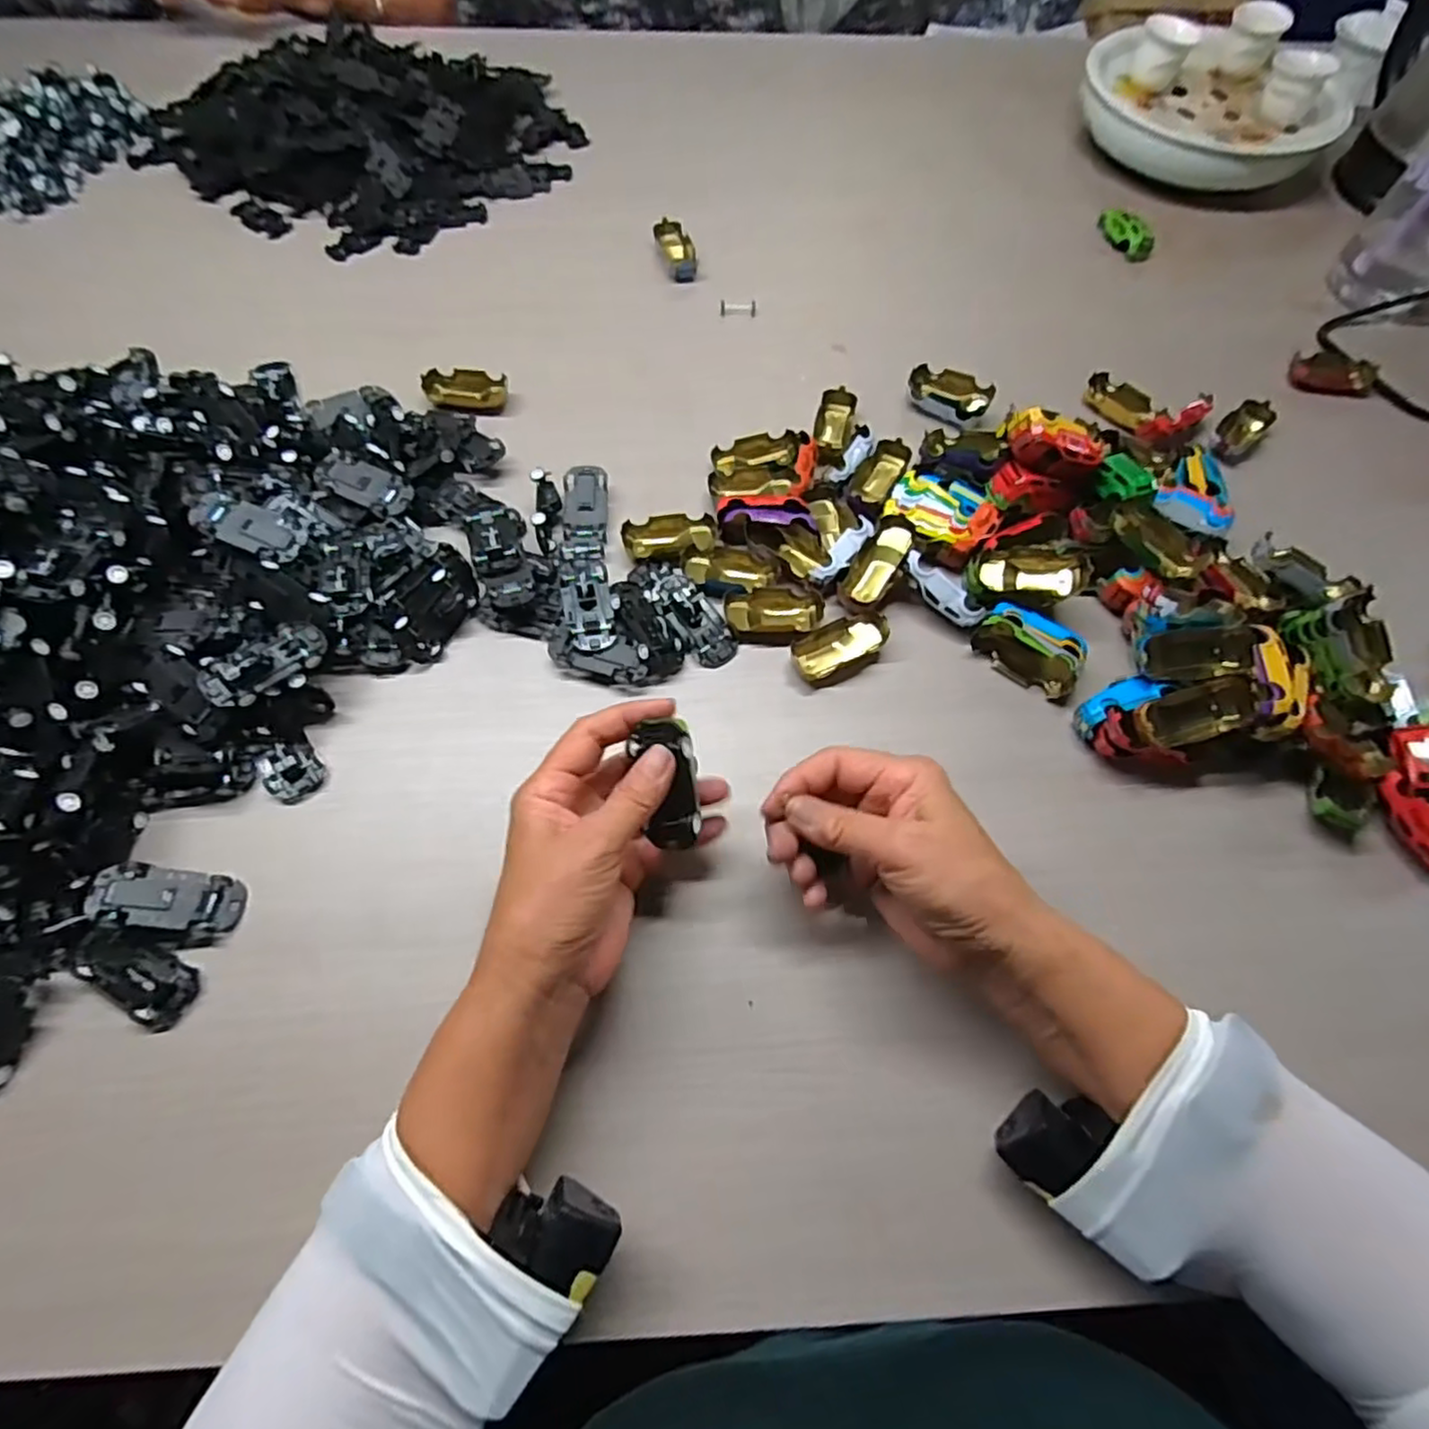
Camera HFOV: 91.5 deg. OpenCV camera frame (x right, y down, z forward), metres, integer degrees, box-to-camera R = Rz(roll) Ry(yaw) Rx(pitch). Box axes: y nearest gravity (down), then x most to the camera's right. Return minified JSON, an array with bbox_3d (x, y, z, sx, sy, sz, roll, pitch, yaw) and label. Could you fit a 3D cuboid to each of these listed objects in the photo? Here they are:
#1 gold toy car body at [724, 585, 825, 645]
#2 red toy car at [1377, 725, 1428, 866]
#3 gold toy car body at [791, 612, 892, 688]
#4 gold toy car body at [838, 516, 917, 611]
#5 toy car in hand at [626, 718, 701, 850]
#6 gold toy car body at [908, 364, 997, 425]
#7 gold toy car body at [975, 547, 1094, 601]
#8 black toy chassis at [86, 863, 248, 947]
[{"bbox_3d":[0.039,-0.066,0.457,0.064,0.014,0.040,0,62,-2],"label":"gold toy car body"},{"bbox_3d":[0.402,0.046,0.393,0.030,0.023,0.082,4,78,1],"label":"red toy car"},{"bbox_3d":[0.081,-0.044,0.447,0.062,0.018,0.034,-27,66,-15],"label":"gold toy car body"},{"bbox_3d":[0.108,-0.099,0.465,0.029,0.017,0.068,31,86,14],"label":"gold toy car body"},{"bbox_3d":[-0.023,0.033,0.333,0.030,0.019,0.062,-7,107,-5],"label":"toy car in hand"},{"bbox_3d":[0.184,-0.250,0.547,0.063,0.023,0.033,35,67,16],"label":"gold toy car body"},{"bbox_3d":[0.205,-0.094,0.452,0.066,0.025,0.031,3,62,0],"label":"gold toy car body"},{"bbox_3d":[-0.281,0.098,0.358,0.065,0.012,0.035,14,55,-21],"label":"black toy chassis"}]

